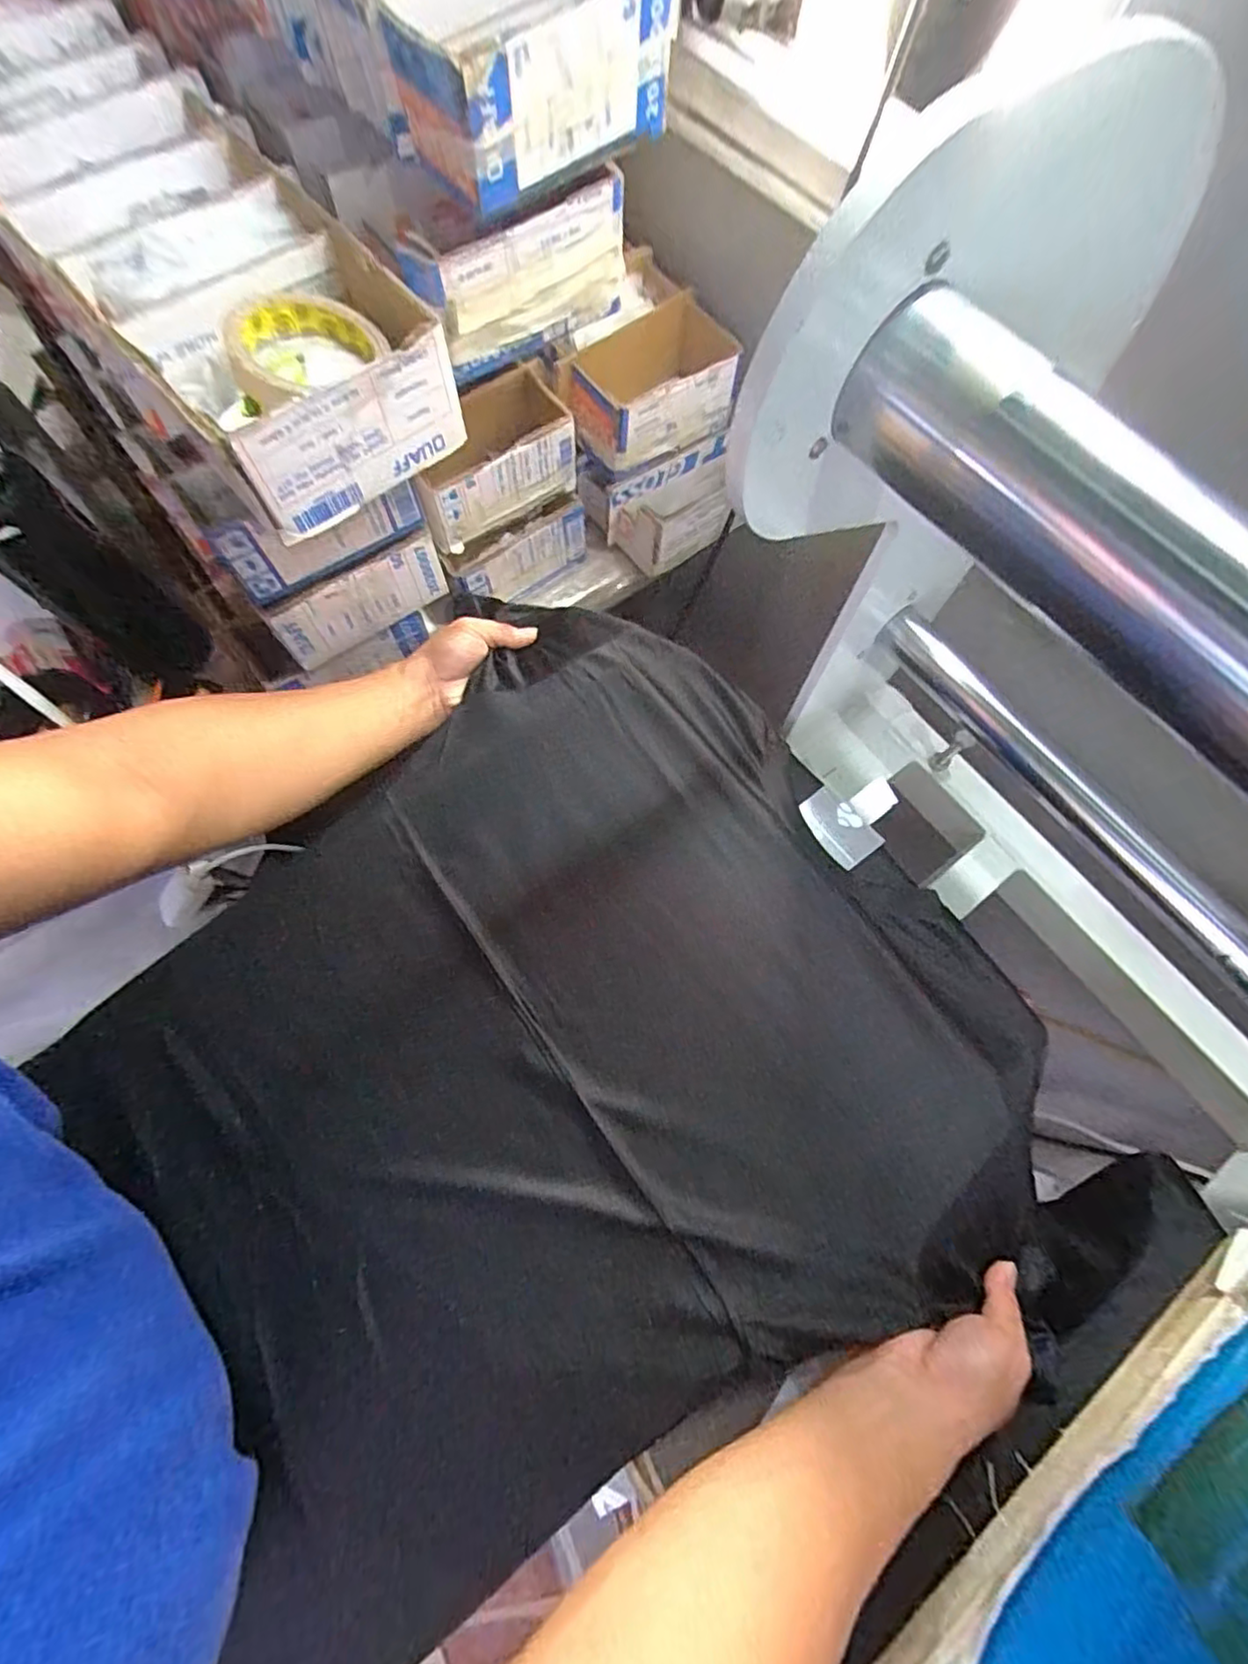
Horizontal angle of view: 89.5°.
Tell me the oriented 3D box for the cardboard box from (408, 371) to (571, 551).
[{"bbox_3d":[-0.127,-0.348,0.600,0.173,0.085,0.094,-35,75,-13],"label":"cardboard box"}]

